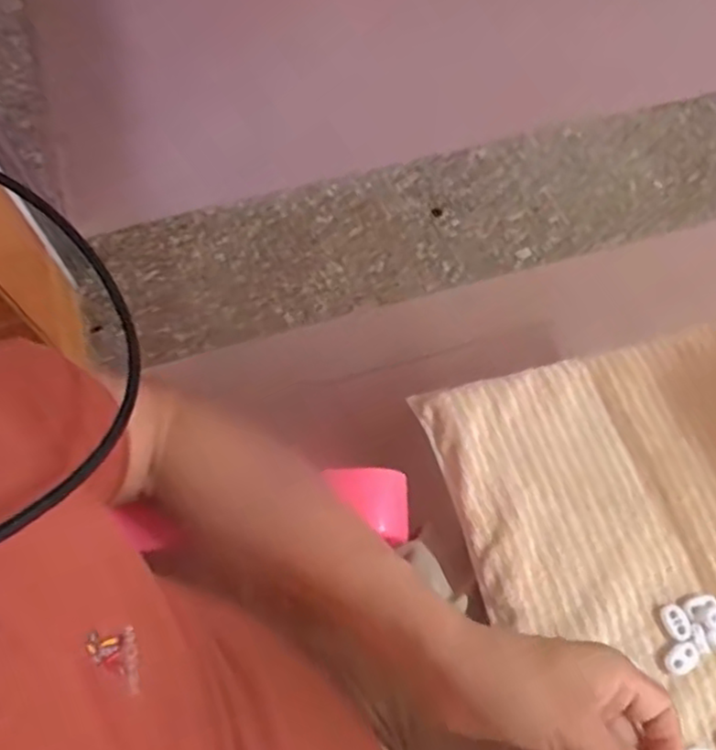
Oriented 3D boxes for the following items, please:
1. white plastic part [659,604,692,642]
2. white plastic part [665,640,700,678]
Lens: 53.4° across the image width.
[{"bbox_3d":[0.201,0.156,0.449,0.014,0.005,0.022,-21,71,-10],"label":"white plastic part"},{"bbox_3d":[0.202,0.176,0.442,0.023,0.004,0.016,-35,74,-14],"label":"white plastic part"}]

